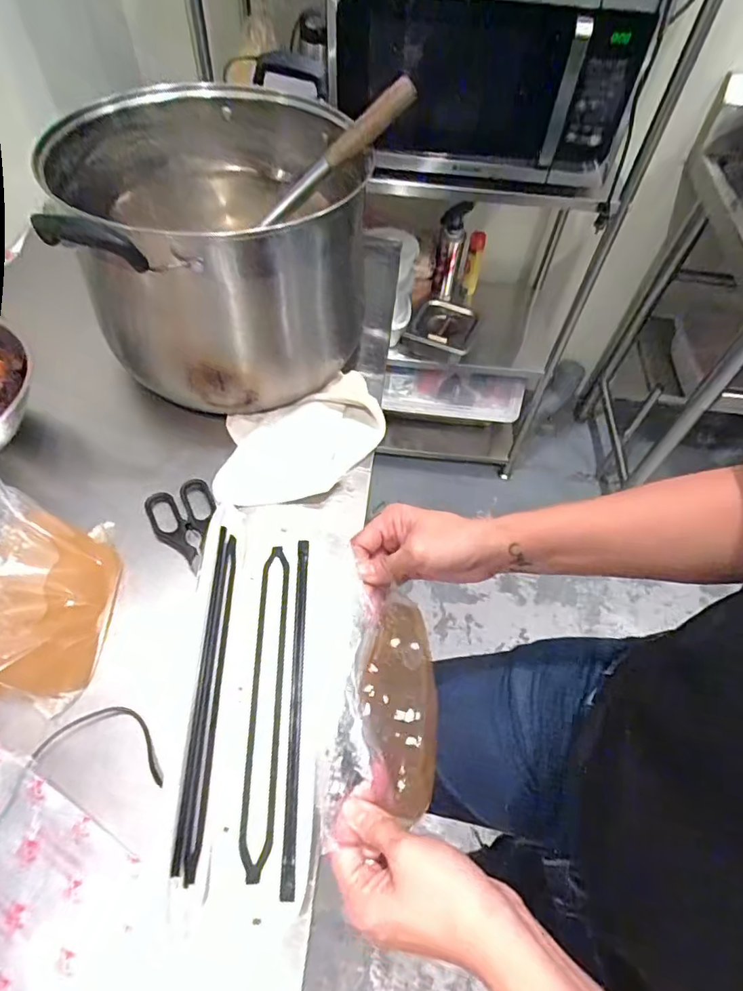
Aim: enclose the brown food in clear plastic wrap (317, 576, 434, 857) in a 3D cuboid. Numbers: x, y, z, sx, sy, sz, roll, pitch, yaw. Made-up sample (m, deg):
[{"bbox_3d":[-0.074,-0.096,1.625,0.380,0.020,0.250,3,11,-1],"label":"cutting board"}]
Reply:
[{"bbox_3d":[0.016,0.150,0.406,0.075,0.064,0.178,10,56,3],"label":"brown food in clear plastic wrap"}]

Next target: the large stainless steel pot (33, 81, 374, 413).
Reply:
[{"bbox_3d":[-0.172,-0.300,0.649,0.319,0.243,0.318,2,56,-3],"label":"large stainless steel pot"}]

